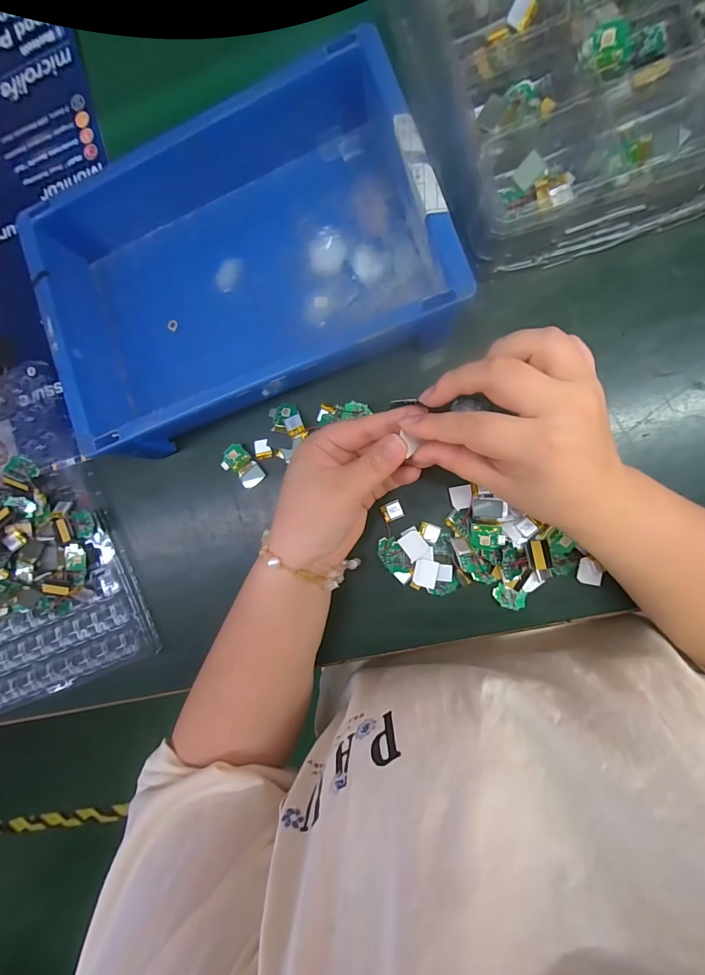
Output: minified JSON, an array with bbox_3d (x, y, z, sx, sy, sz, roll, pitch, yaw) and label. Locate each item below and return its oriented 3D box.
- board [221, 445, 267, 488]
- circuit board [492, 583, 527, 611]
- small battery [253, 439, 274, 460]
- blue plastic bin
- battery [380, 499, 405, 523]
[{"bbox_3d":[-0.096,-0.018,0.334,0.024,0.009,0.038,-43,84,7],"label":"board"},{"bbox_3d":[0.126,0.088,0.306,0.025,0.004,0.017,17,93,9],"label":"circuit board"},{"bbox_3d":[-0.078,-0.033,0.332,0.015,0.004,0.017,-14,89,9],"label":"small battery"},{"bbox_3d":[-0.092,-0.177,0.307,0.297,0.073,0.219,-20,88,9],"label":"blue plastic bin"},{"bbox_3d":[0.033,0.020,0.318,0.017,0.004,0.016,-22,87,9],"label":"battery"}]

